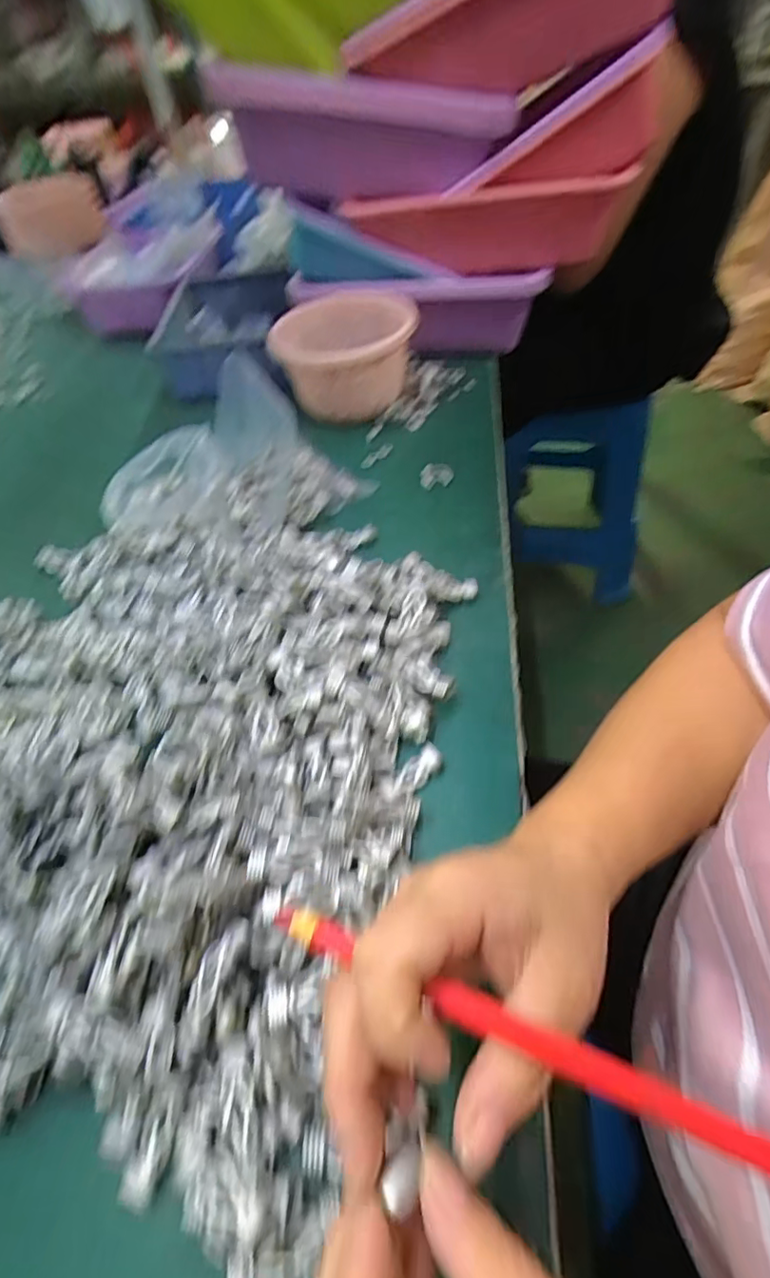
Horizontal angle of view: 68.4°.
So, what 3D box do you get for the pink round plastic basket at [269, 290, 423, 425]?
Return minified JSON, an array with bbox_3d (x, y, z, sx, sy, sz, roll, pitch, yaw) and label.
[{"bbox_3d":[-0.039,-0.304,0.623,0.142,0.091,0.153,-3,49,3],"label":"pink round plastic basket"}]

